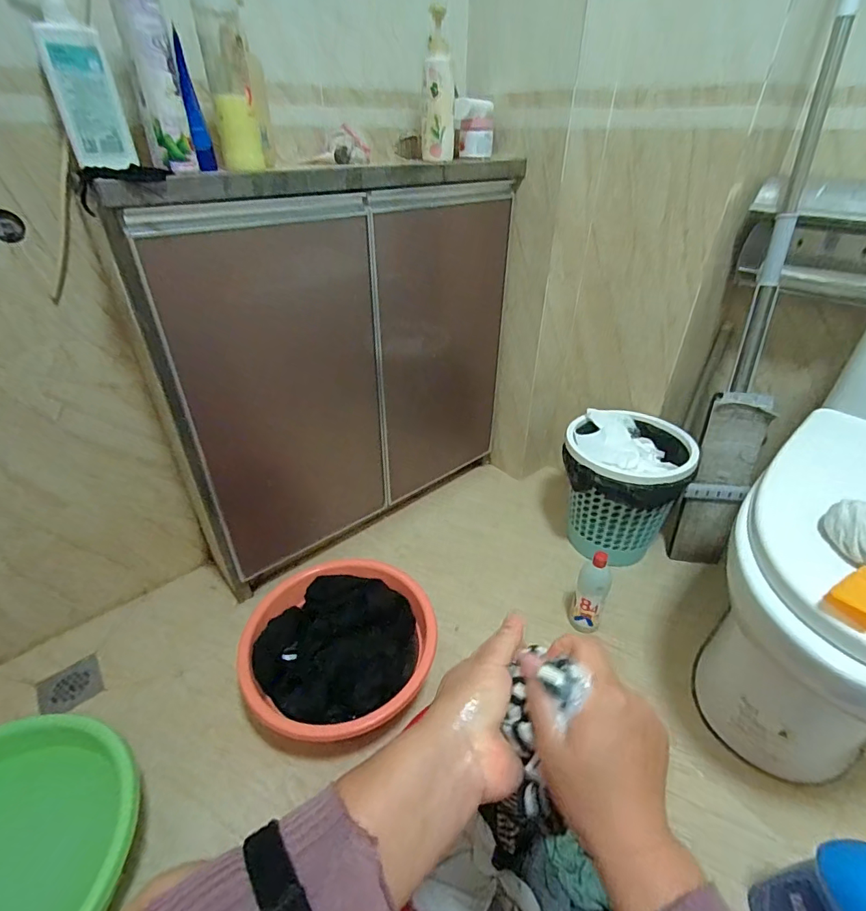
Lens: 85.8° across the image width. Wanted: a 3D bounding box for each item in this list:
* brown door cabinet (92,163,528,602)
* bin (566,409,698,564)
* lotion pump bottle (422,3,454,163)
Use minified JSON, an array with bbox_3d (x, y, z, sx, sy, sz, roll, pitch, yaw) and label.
[{"bbox_3d":[-0.196,-0.213,1.051,0.774,0.764,0.270,-28,44,-34],"label":"brown door cabinet"},{"bbox_3d":[0.432,0.077,1.106,0.248,0.287,0.255,12,37,16],"label":"bin"},{"bbox_3d":[0.008,-0.660,0.845,0.061,0.207,0.056,-1,35,-2],"label":"lotion pump bottle"}]

